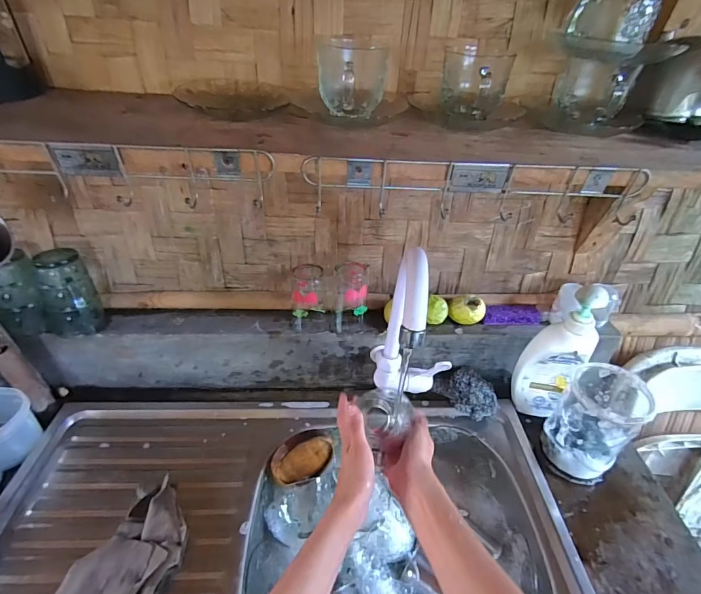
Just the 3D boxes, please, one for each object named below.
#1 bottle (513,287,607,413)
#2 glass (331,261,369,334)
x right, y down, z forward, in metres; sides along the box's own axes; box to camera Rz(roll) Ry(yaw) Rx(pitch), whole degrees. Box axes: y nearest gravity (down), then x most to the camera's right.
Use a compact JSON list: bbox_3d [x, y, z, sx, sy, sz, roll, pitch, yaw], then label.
[{"bbox_3d":[0.311,0.088,0.588,0.057,0.234,0.077,-26,46,-30],"label":"bottle"},{"bbox_3d":[0.000,0.002,0.629,0.053,0.108,0.051,2,39,-1],"label":"glass"}]

